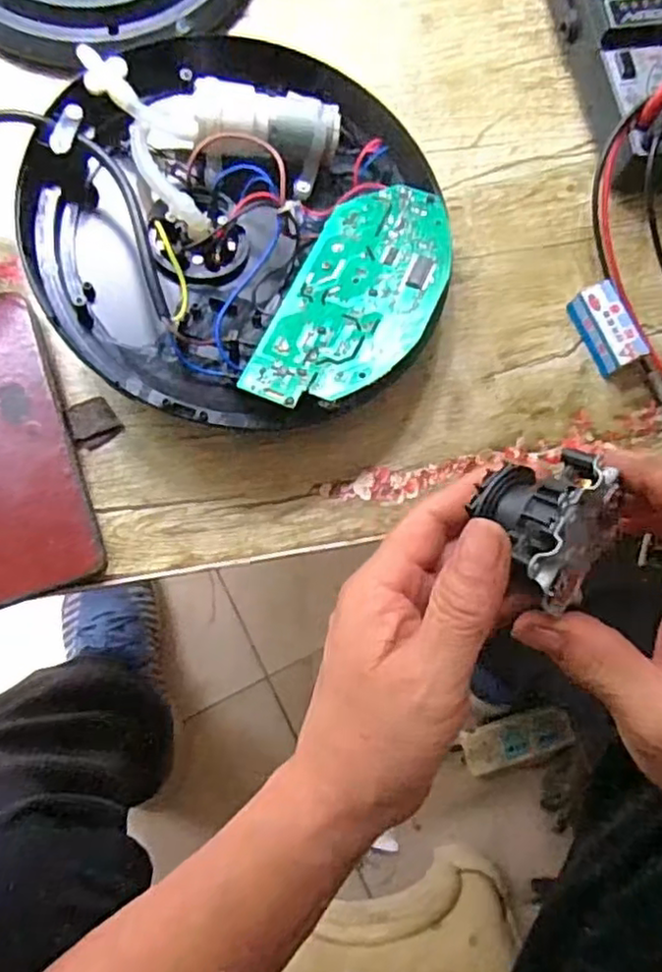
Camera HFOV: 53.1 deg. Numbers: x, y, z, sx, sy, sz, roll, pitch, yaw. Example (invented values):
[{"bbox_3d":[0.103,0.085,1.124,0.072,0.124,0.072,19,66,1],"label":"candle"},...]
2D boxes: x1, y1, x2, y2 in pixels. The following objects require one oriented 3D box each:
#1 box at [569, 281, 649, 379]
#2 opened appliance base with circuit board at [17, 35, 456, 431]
[{"bbox_3d":[0.160,-0.091,0.384,0.024,0.021,0.048,-23,84,-7],"label":"box"},{"bbox_3d":[-0.046,-0.130,0.360,0.217,0.055,0.196,3,82,-4],"label":"opened appliance base with circuit board"}]

